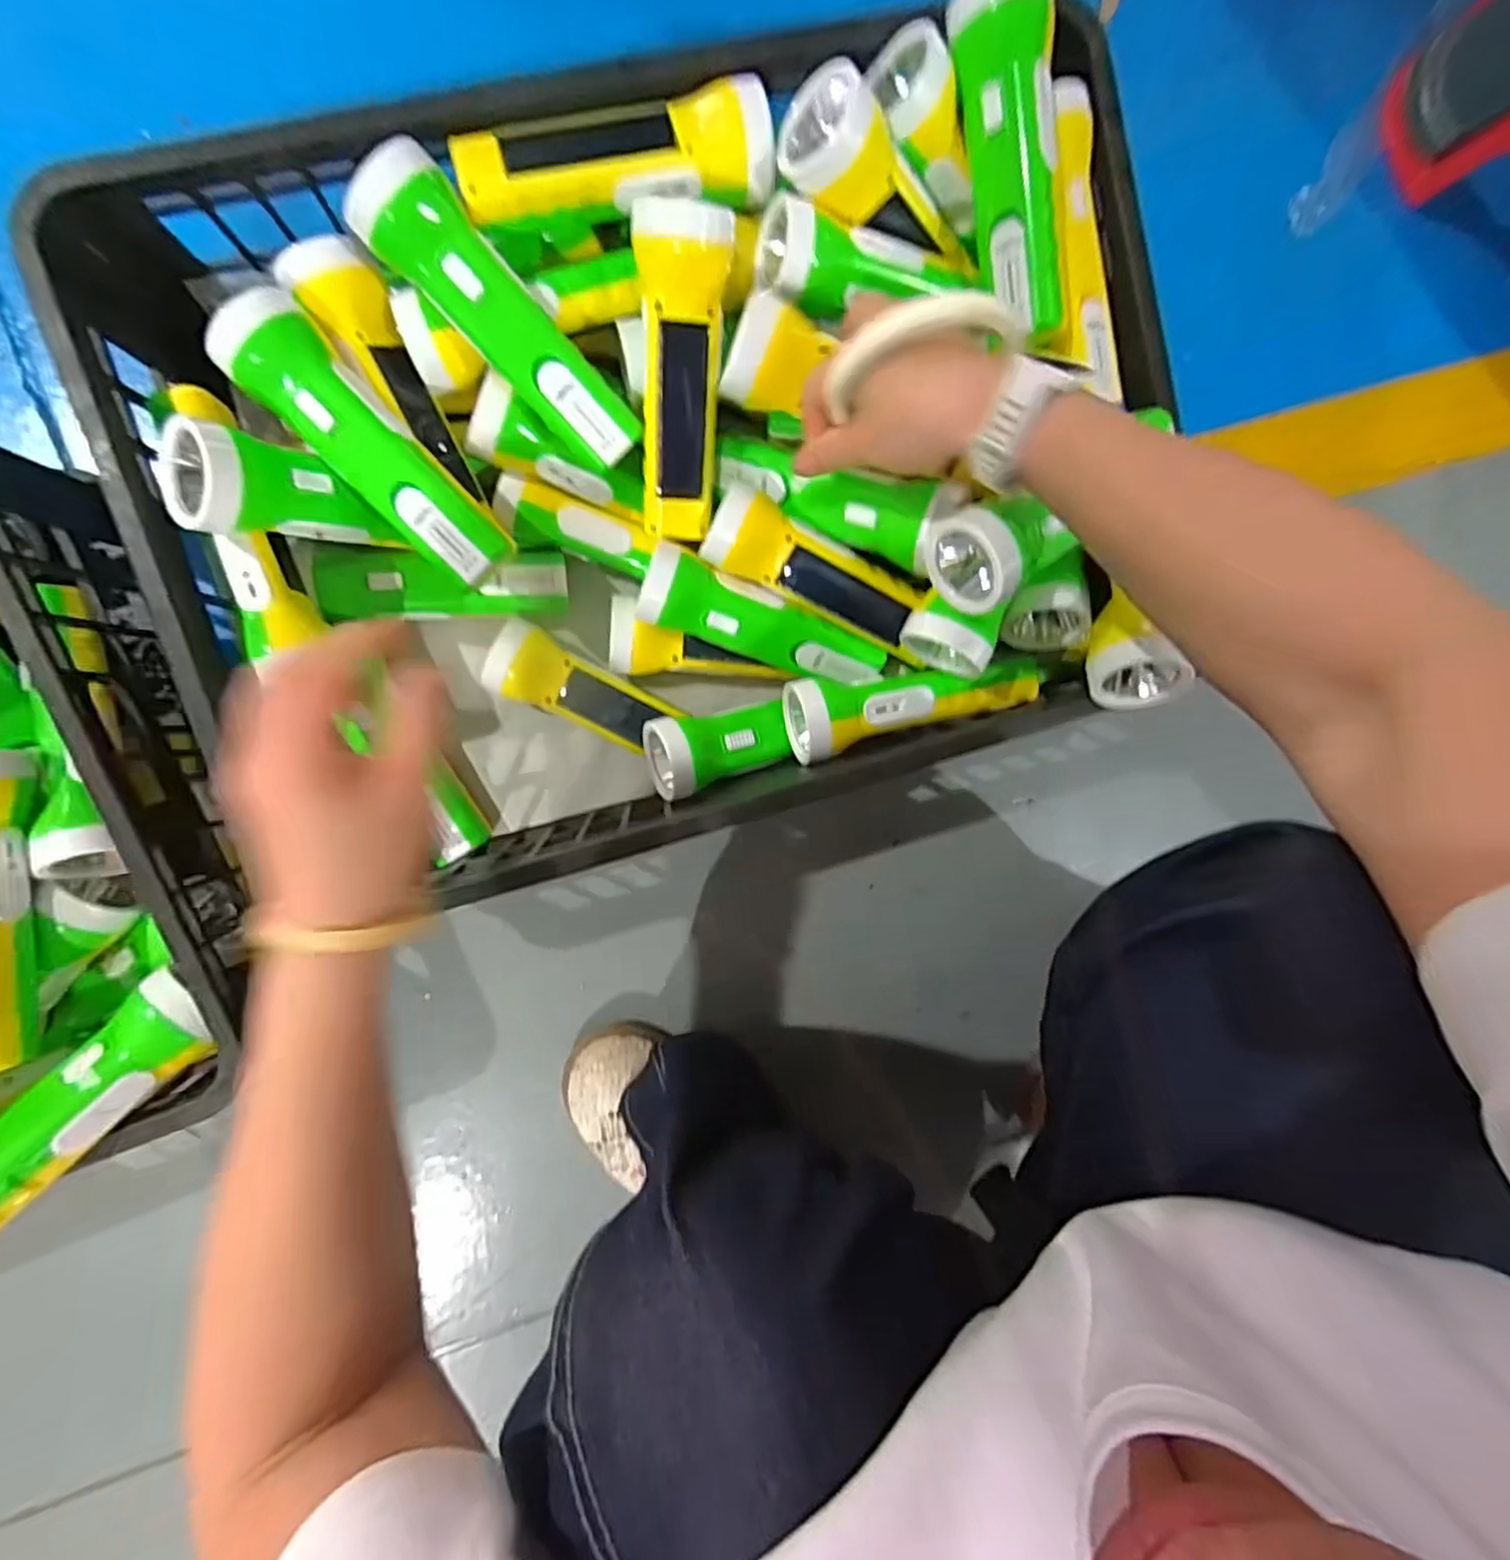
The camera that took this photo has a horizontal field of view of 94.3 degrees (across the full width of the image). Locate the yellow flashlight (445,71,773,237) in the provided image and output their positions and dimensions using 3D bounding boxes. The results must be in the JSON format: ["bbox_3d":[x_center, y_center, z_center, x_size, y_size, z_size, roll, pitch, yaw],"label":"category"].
[{"bbox_3d":[-0.076,-0.339,0.388,0.168,0.048,0.054,-10,98,-8],"label":"yellow flashlight"}]

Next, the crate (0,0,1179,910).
[{"bbox_3d":[-0.041,-0.183,0.443,0.565,0.169,0.392,-17,97,-6],"label":"crate"}]

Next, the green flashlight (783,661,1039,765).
[{"bbox_3d":[0.097,-0.056,0.464,0.152,0.044,0.053,-15,98,-7],"label":"green flashlight"}]

